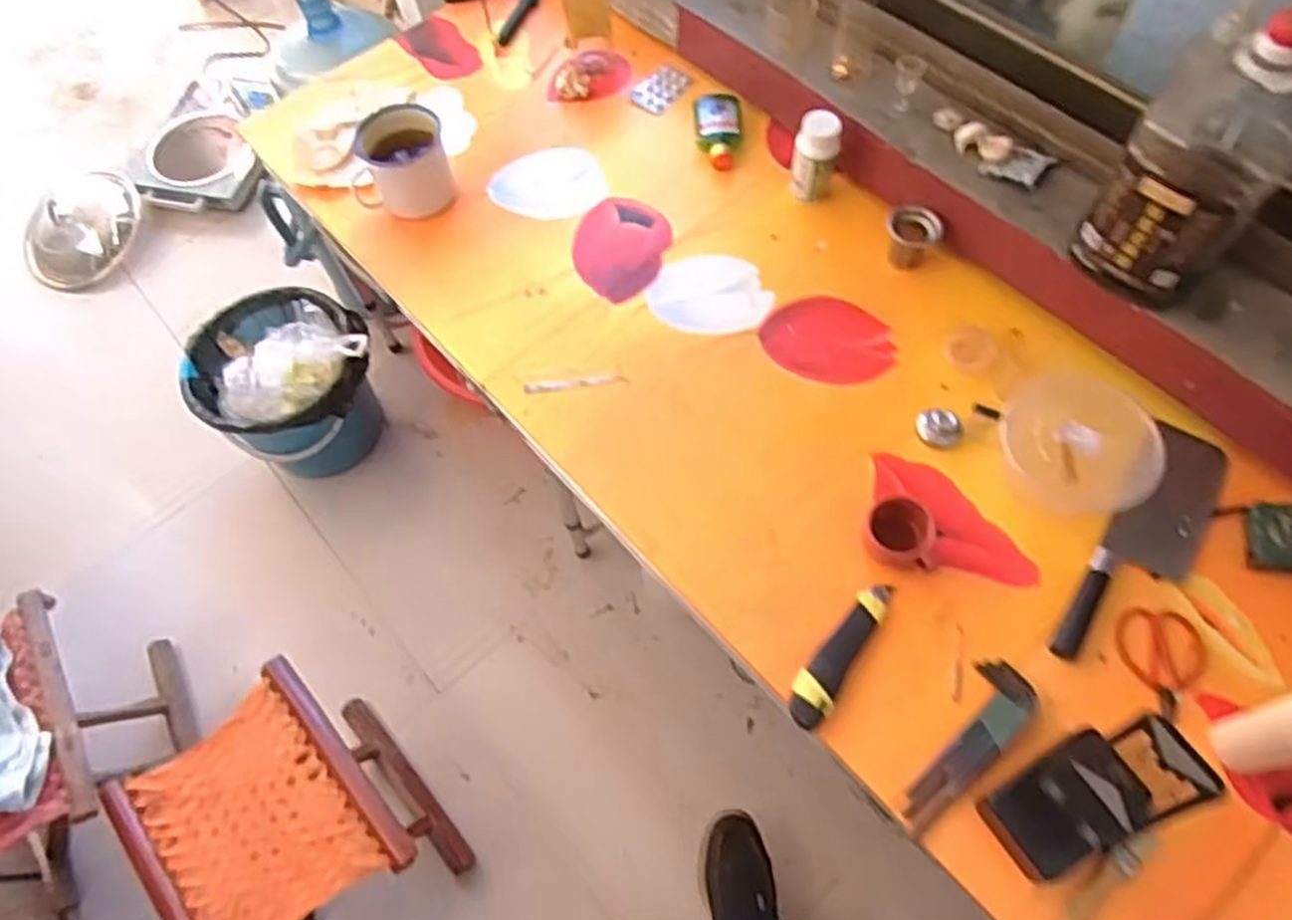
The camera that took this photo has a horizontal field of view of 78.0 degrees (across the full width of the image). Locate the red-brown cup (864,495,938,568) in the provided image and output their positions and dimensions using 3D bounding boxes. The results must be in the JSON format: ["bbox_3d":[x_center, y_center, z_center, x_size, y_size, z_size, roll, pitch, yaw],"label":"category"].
[{"bbox_3d":[0.250,0.069,0.789,0.072,0.055,0.062,20,66,13],"label":"red-brown cup"}]

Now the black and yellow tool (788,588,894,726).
[{"bbox_3d":[0.185,0.176,0.750,0.039,0.017,0.160,32,69,18],"label":"black and yellow tool"}]

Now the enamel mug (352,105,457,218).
[{"bbox_3d":[-0.303,-0.369,1.004,0.111,0.109,0.087,0,63,4],"label":"enamel mug"}]

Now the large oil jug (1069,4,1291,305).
[{"bbox_3d":[0.495,-0.266,0.708,0.122,0.245,0.120,41,72,21],"label":"large oil jug"}]

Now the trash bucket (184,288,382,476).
[{"bbox_3d":[-0.600,-0.114,1.388,0.266,0.256,0.266,-2,63,3],"label":"trash bucket"}]

